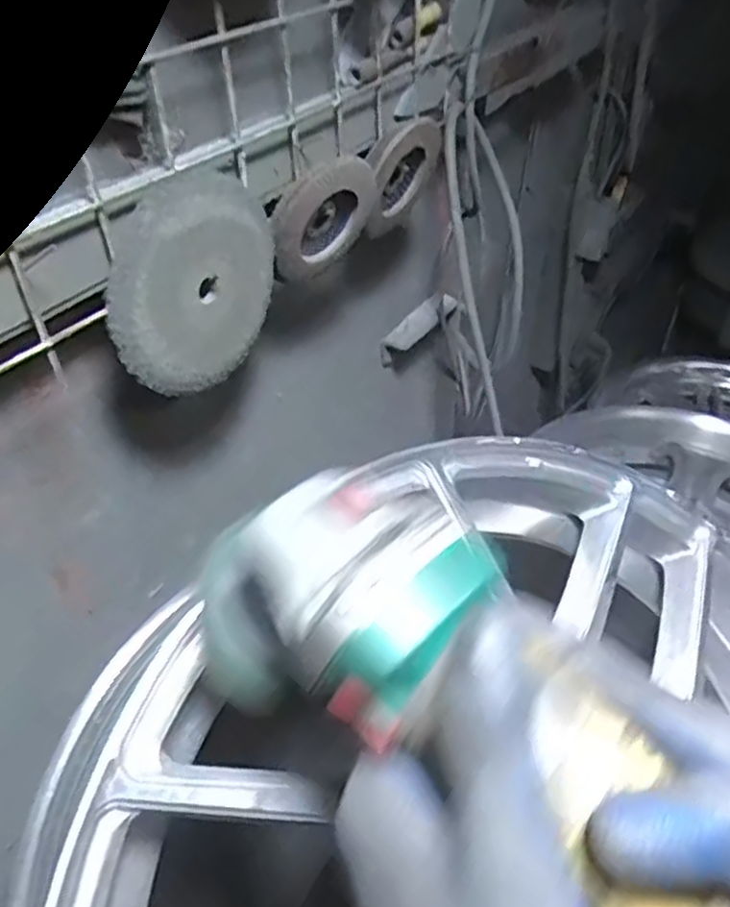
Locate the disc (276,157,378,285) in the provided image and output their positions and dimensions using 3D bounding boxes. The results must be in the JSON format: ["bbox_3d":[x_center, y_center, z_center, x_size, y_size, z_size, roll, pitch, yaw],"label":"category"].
[{"bbox_3d":[-0.027,-0.162,0.487,0.087,0.095,0.010,-32,67,-32],"label":"disc"}]

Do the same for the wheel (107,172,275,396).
[{"bbox_3d":[-0.099,-0.101,0.418,0.011,0.118,0.125,22,46,26],"label":"wheel"}]

